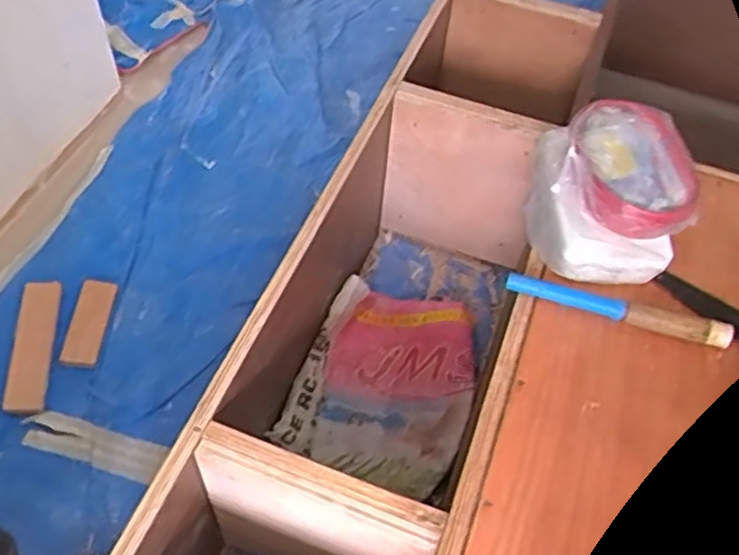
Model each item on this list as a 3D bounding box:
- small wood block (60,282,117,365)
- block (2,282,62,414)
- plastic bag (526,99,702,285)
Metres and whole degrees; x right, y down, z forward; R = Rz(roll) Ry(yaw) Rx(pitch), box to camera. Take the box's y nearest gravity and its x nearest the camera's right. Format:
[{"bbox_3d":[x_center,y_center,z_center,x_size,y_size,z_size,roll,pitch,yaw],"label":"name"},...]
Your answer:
[{"bbox_3d":[-0.452,0.070,1.135,0.061,0.017,0.146,5,54,-1],"label":"small wood block"},{"bbox_3d":[-0.527,0.104,1.107,0.062,0.017,0.222,-4,55,-7],"label":"block"},{"bbox_3d":[0.283,-0.102,0.830,0.166,0.116,0.213,12,53,5],"label":"plastic bag"}]

